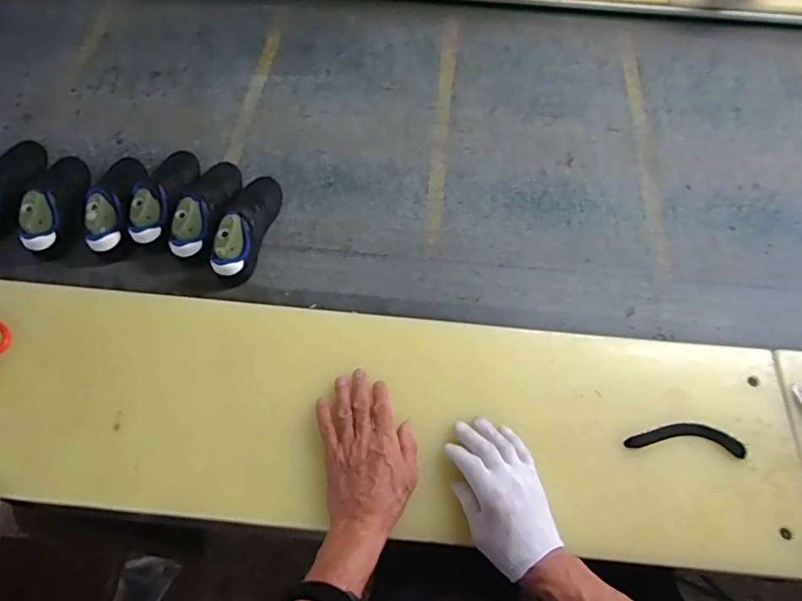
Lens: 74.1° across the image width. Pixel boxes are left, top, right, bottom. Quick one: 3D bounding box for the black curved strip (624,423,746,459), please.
[{"bbox_3d":[0.335,0.163,0.629,0.136,0.009,0.033,5,61,2],"label":"black curved strip"}]

